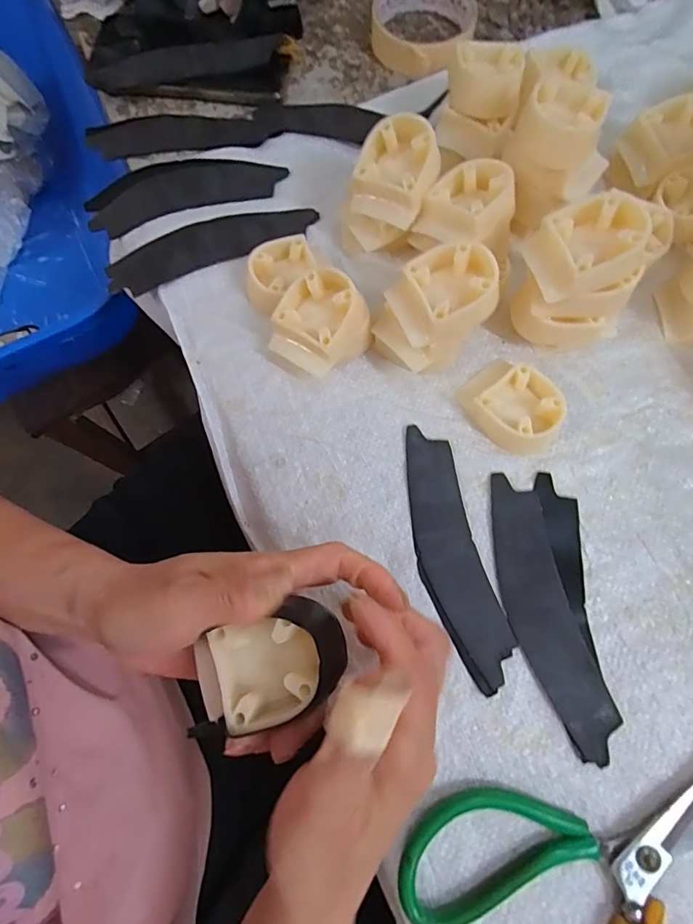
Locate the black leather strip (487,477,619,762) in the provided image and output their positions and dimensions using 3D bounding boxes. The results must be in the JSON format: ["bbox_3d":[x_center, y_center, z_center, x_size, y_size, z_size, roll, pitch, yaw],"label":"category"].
[{"bbox_3d":[0.115,0.086,0.277,0.037,0.006,0.157,-17,75,8],"label":"black leather strip"}]

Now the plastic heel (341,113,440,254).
[{"bbox_3d":[0.028,-0.182,0.321,0.056,0.065,0.059,27,76,8],"label":"plastic heel"}]

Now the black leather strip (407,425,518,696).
[{"bbox_3d":[0.063,0.054,0.286,0.039,0.004,0.153,-15,75,-4],"label":"black leather strip"}]

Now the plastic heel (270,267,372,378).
[{"bbox_3d":[-0.018,-0.086,0.306,0.050,0.045,0.055,0,74,0],"label":"plastic heel"}]

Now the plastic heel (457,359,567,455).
[{"bbox_3d":[0.106,-0.035,0.303,0.049,0.021,0.062,-40,78,-10],"label":"plastic heel"}]

